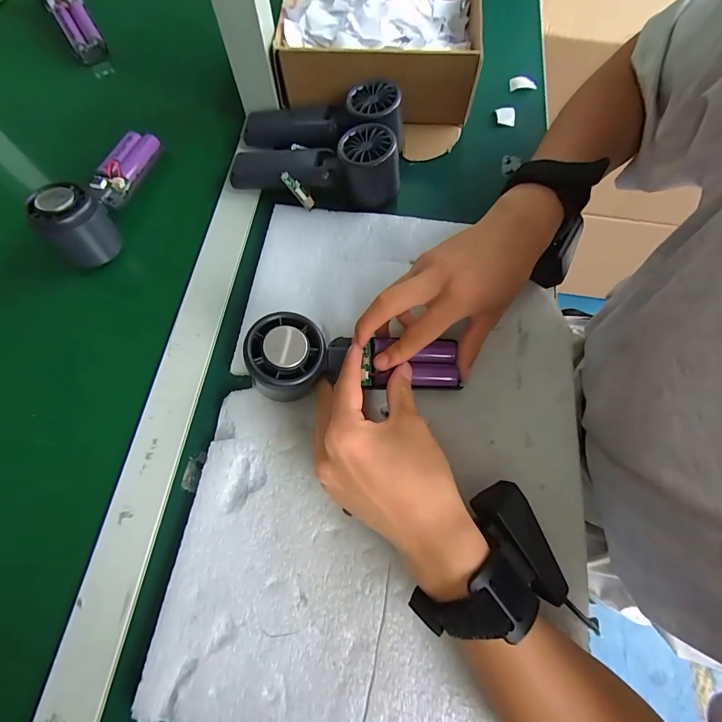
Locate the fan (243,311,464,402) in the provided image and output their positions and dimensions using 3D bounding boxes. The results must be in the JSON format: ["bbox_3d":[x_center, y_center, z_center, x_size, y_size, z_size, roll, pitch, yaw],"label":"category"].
[{"bbox_3d":[-0.003,0.003,0.274,0.158,0.032,0.059,6,67,-19],"label":"fan"}]

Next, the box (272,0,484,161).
[{"bbox_3d":[0.026,-0.384,0.418,0.204,0.083,0.232,3,69,2],"label":"box"}]

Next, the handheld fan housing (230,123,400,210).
[{"bbox_3d":[-0.046,-0.187,0.348,0.162,0.050,0.047,4,69,2],"label":"handheld fan housing"}]

